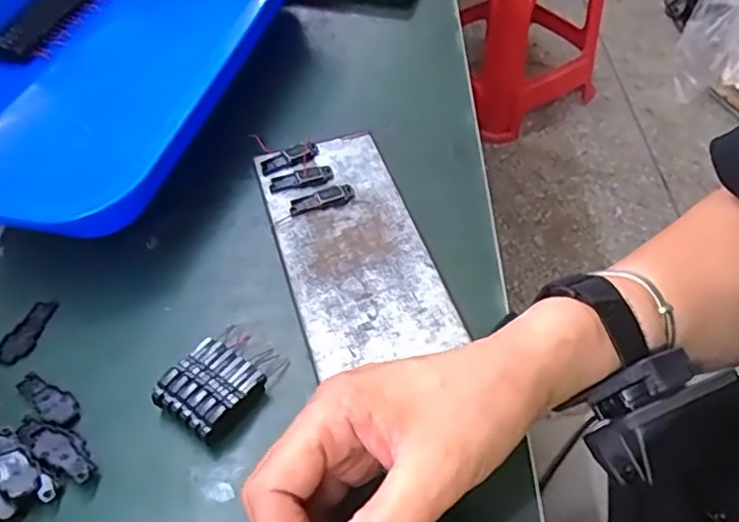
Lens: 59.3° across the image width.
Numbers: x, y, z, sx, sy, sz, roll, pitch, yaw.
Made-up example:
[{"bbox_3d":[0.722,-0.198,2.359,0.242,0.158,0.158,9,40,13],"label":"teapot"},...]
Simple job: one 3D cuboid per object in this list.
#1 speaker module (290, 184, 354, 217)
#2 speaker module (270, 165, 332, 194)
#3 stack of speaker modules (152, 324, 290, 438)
[{"bbox_3d":[-0.029,-0.037,0.394,0.040,0.004,0.016,-19,51,-12],"label":"speaker module"},{"bbox_3d":[-0.044,-0.053,0.413,0.039,0.004,0.016,-10,50,-5],"label":"speaker module"},{"bbox_3d":[-0.073,0.057,0.319,0.041,0.016,0.055,24,55,22],"label":"stack of speaker modules"}]

